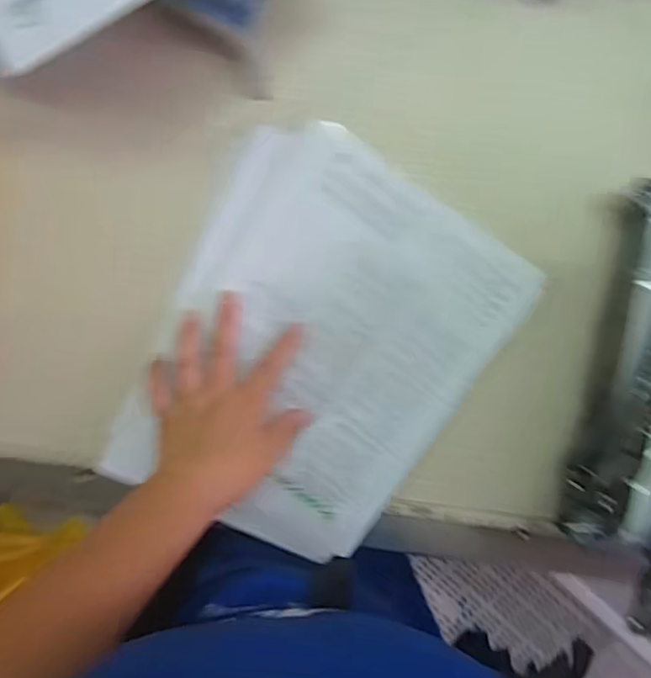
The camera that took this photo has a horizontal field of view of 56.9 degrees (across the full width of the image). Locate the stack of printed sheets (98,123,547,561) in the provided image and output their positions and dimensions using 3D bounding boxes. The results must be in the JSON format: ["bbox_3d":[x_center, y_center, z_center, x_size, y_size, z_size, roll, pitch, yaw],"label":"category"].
[{"bbox_3d":[-0.005,0.013,0.483,0.248,0.015,0.312,25,98,0],"label":"stack of printed sheets"}]

